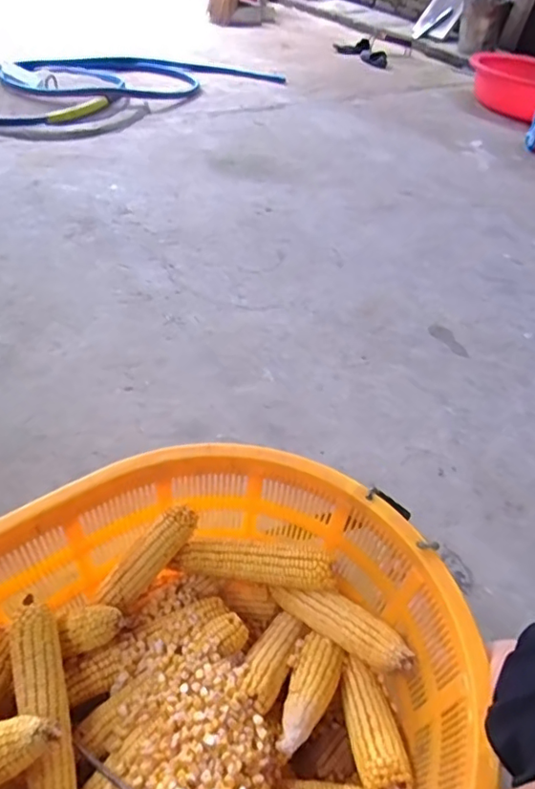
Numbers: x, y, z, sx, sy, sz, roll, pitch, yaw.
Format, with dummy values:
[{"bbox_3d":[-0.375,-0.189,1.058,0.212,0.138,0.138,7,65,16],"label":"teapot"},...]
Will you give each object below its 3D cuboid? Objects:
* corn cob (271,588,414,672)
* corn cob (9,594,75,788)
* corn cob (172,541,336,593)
[{"bbox_3d":[0.083,0.255,0.638,0.185,0.039,0.048,11,37,44],"label":"corn cob"},{"bbox_3d":[-0.212,0.287,0.531,0.042,0.036,0.193,-13,62,-19],"label":"corn cob"},{"bbox_3d":[-0.014,0.199,0.662,0.182,0.049,0.039,9,44,5],"label":"corn cob"}]

